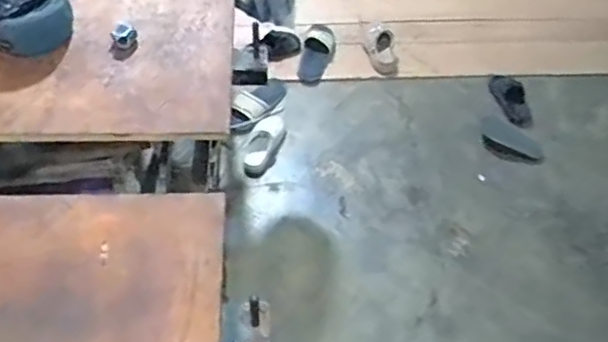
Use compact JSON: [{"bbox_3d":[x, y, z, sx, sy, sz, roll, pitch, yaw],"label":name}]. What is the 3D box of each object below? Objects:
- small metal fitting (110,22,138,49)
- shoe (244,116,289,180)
[{"bbox_3d":[-0.307,-0.233,0.948,0.034,0.034,0.034,-33,61,-23],"label":"small metal fitting"},{"bbox_3d":[-0.136,-0.088,1.883,0.106,0.063,0.266,20,69,13],"label":"shoe"}]

